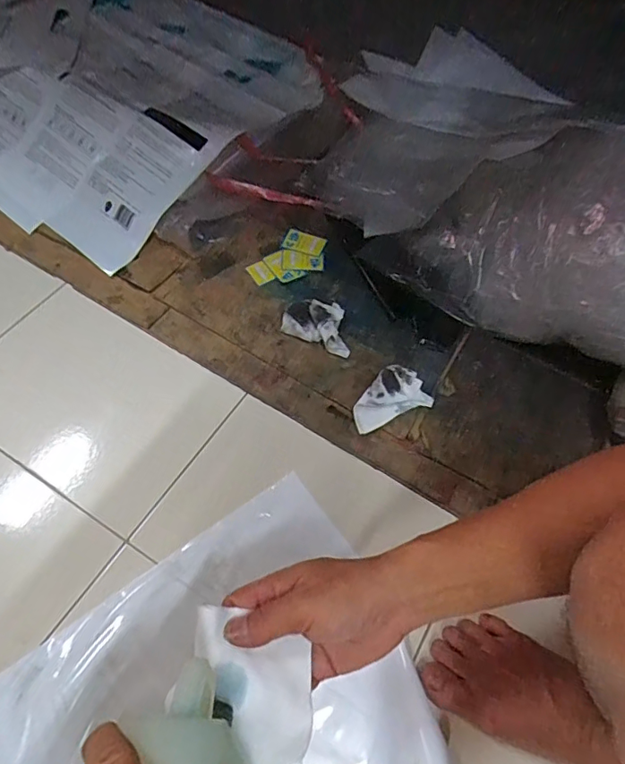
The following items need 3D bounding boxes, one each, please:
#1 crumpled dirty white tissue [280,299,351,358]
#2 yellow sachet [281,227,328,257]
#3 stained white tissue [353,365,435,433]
[{"bbox_3d":[0.012,-0.076,0.644,0.091,0.016,0.063,23,64,11],"label":"crumpled dirty white tissue"},{"bbox_3d":[-0.011,-0.201,0.725,0.062,0.006,0.037,22,73,17],"label":"yellow sachet"},{"bbox_3d":[0.089,0.016,0.596,0.091,0.025,0.058,-22,65,-12],"label":"stained white tissue"}]

